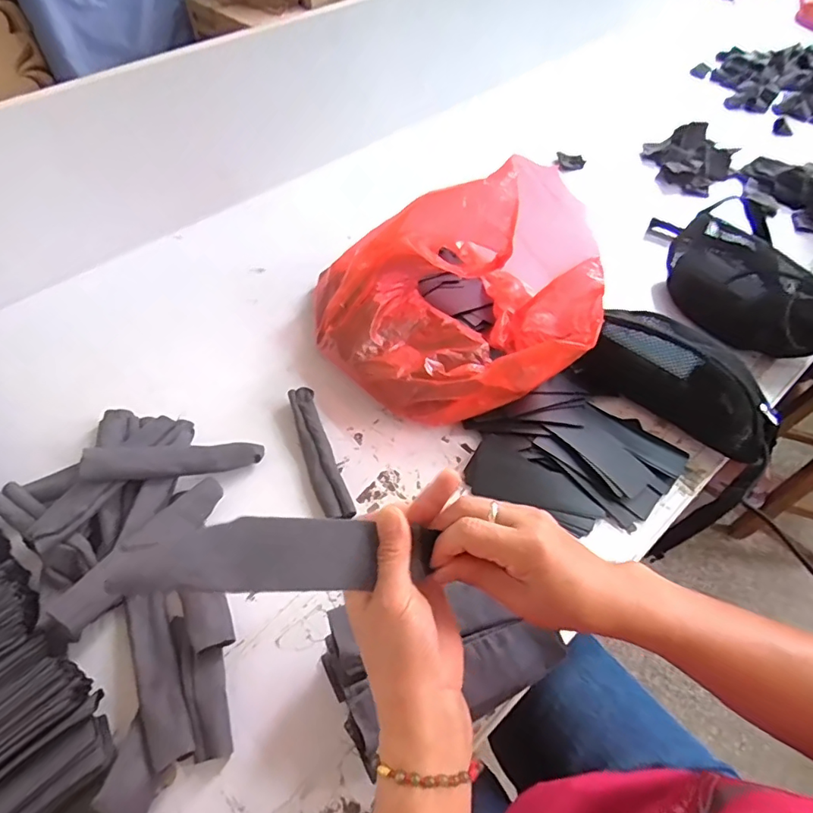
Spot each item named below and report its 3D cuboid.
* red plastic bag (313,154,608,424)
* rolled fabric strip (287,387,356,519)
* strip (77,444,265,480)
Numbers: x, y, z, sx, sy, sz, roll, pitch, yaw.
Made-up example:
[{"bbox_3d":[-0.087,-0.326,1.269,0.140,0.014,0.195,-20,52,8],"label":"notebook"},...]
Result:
[{"bbox_3d":[0.062,-0.144,0.666,0.349,0.172,0.294,-9,54,-6],"label":"red plastic bag"},{"bbox_3d":[-0.106,0.055,0.618,0.036,0.022,0.184,-18,55,-12],"label":"rolled fabric strip"},{"bbox_3d":[-0.256,0.059,0.578,0.180,0.021,0.037,-1,50,-27],"label":"strip"}]

